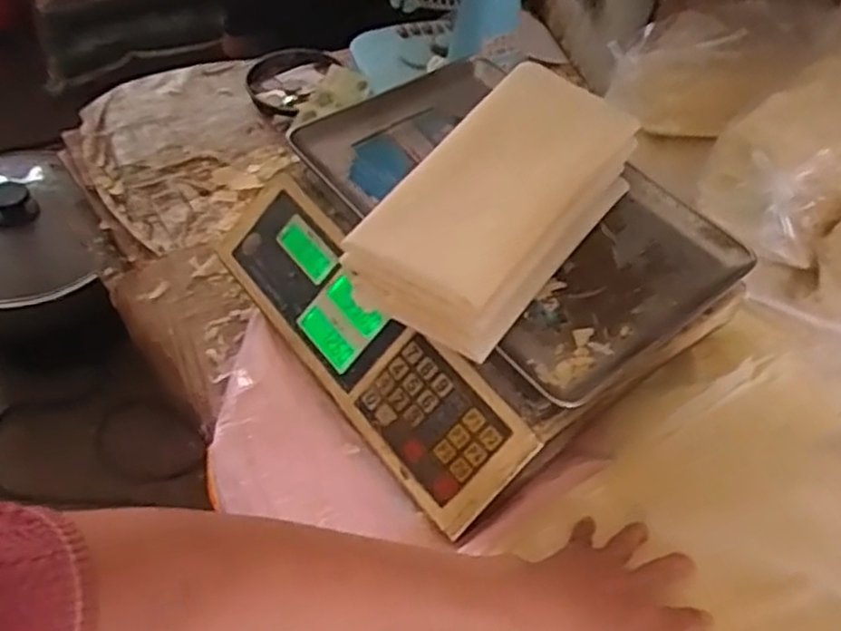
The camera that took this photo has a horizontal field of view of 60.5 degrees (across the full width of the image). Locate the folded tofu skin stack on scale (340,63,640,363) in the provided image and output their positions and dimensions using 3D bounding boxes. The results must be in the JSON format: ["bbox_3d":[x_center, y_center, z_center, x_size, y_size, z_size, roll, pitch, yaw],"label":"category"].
[{"bbox_3d":[0.061,-0.083,0.551,0.122,0.072,0.246,29,53,19],"label":"folded tofu skin stack on scale"}]

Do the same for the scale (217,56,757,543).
[{"bbox_3d":[0.042,-0.049,0.604,0.307,0.107,0.330,-30,58,-27],"label":"scale"}]

